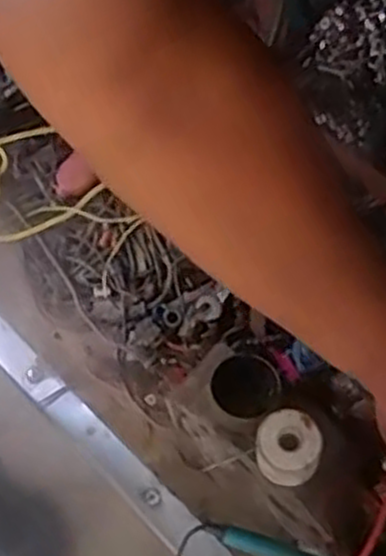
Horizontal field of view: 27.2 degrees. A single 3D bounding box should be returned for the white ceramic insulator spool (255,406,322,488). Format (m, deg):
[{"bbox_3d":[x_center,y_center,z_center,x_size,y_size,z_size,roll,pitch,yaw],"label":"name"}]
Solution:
[{"bbox_3d":[0.082,0.148,0.697,0.056,0.050,0.054,-2,64,4],"label":"white ceramic insulator spool"}]

